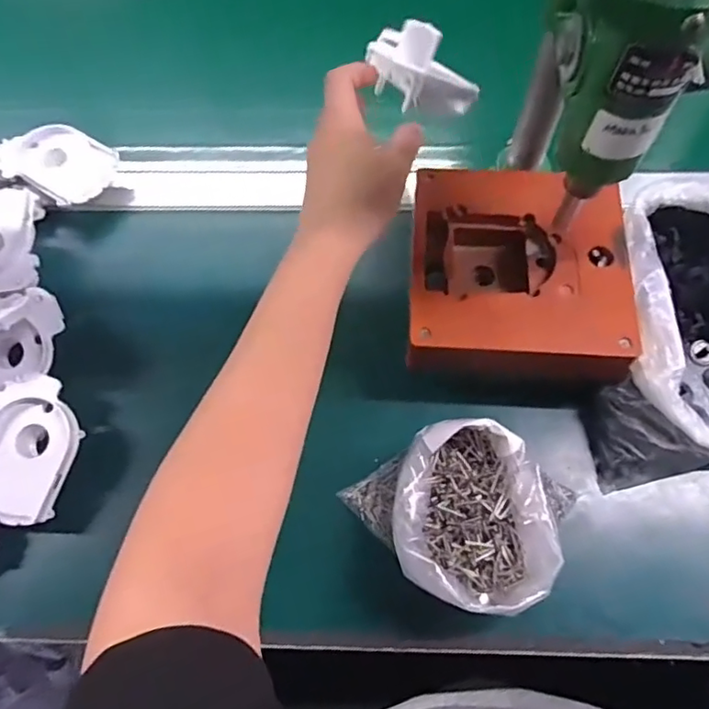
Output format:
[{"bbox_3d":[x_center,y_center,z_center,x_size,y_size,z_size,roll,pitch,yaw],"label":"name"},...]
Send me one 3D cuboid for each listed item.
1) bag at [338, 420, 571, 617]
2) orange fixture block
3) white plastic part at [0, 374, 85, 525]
[{"bbox_3d":[0.071,0.102,0.369,0.124,0.057,0.107,27,69,13],"label":"bag"},{"bbox_3d":[0.117,-0.055,0.434,0.153,0.070,0.158,0,65,2],"label":"orange fixture block"},{"bbox_3d":[-0.230,0.064,0.402,0.066,0.025,0.097,12,66,7],"label":"white plastic part"}]

